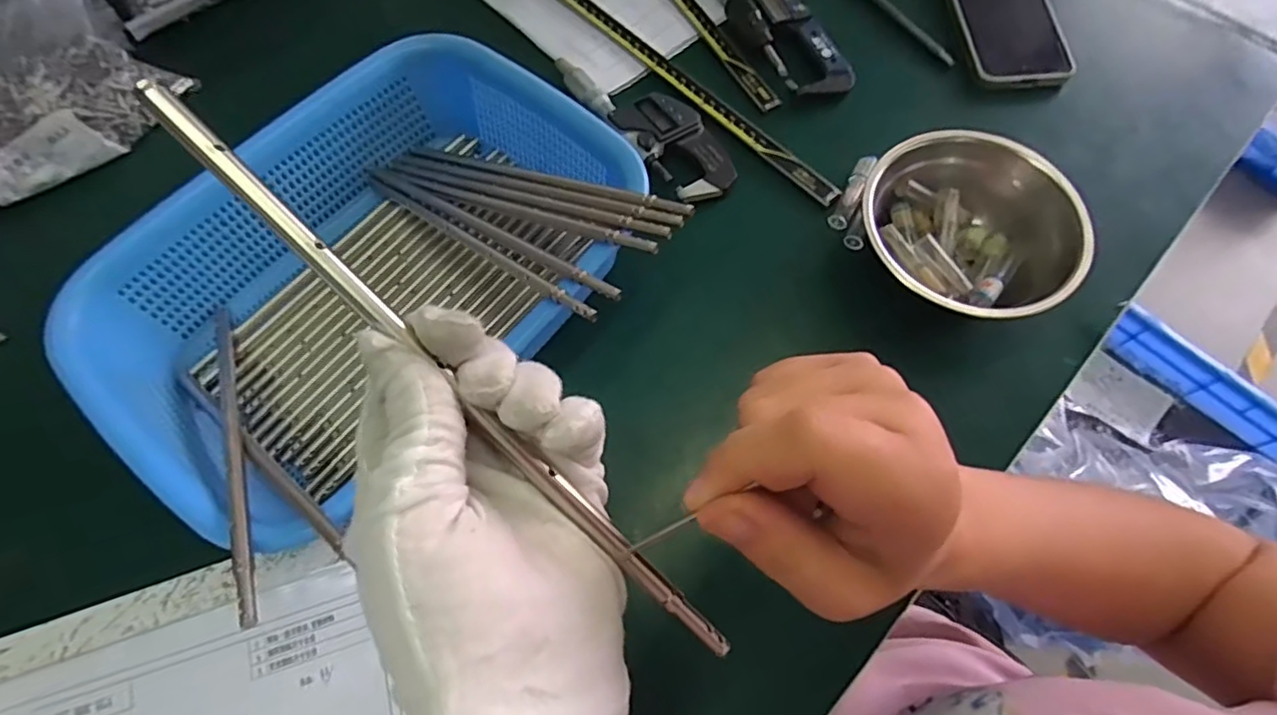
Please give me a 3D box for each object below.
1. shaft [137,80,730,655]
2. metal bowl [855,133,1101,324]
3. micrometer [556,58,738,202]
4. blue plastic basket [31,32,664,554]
[{"bbox_3d":[-0.050,0.013,0.181,0.226,0.004,0.007,47,73,-11],"label":"shaft"},{"bbox_3d":[0.200,-0.074,0.384,0.122,0.059,0.120,0,67,-1],"label":"metal bowl"},{"bbox_3d":[0.003,-0.171,0.442,0.158,0.018,0.053,43,73,15],"label":"micrometer"},{"bbox_3d":[-0.146,-0.047,0.352,0.213,0.071,0.286,39,71,14],"label":"blue plastic basket"}]

